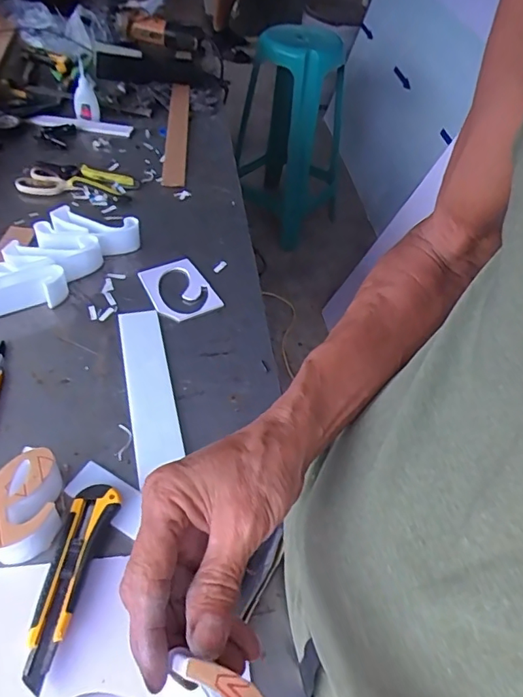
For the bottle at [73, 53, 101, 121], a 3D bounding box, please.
[{"bbox_3d":[-0.344,-0.500,0.973,0.045,0.107,0.030,-9,29,-14],"label":"bottle"}]

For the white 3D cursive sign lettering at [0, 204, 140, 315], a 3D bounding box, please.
[{"bbox_3d":[-0.291,-0.115,0.683,0.112,0.046,0.256,26,49,15],"label":"white 3D cursive sign lettering"}]

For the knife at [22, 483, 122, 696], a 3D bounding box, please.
[{"bbox_3d":[-0.169,0.194,0.432,0.041,0.021,0.159,14,48,2],"label":"knife"}]

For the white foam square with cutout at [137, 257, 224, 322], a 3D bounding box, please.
[{"bbox_3d":[-0.115,-0.085,0.703,0.085,0.010,0.107,-21,56,-25],"label":"white foam square with cutout"}]

